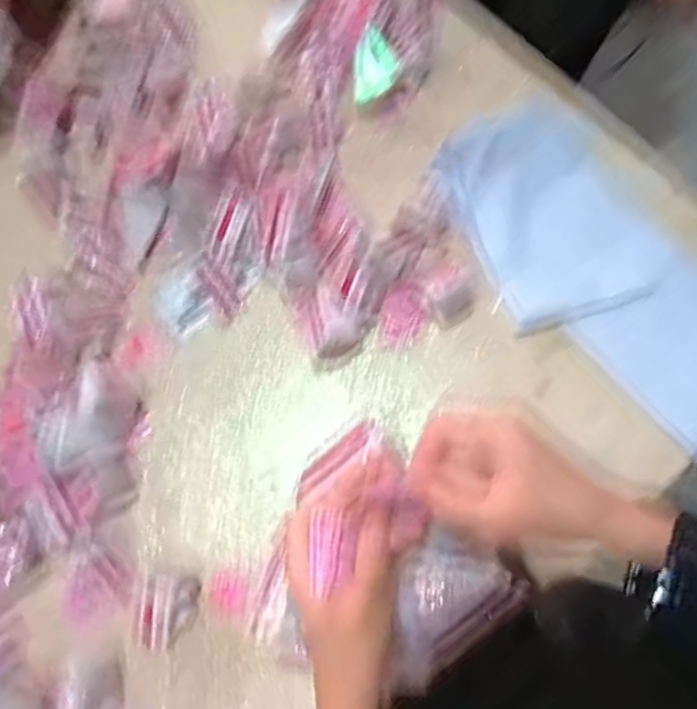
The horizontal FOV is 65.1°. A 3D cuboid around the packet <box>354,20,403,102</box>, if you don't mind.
[{"bbox_3d":[0.043,-0.439,0.820,0.068,0.041,0.097,-6,71,-1],"label":"packet"}]

